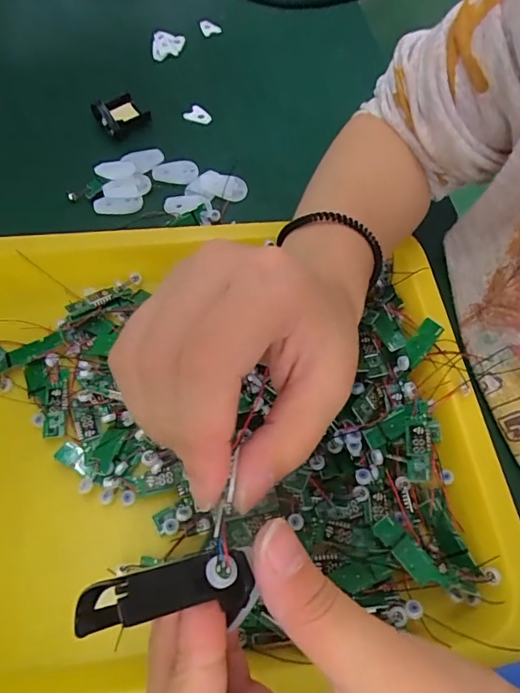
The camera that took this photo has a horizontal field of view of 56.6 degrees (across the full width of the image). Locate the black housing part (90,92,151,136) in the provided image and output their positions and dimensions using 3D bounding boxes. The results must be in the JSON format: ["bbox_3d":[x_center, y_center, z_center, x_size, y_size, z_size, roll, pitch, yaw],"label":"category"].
[{"bbox_3d":[-0.122,-0.205,0.421,0.039,0.017,0.034,-38,69,-21],"label":"black housing part"}]

